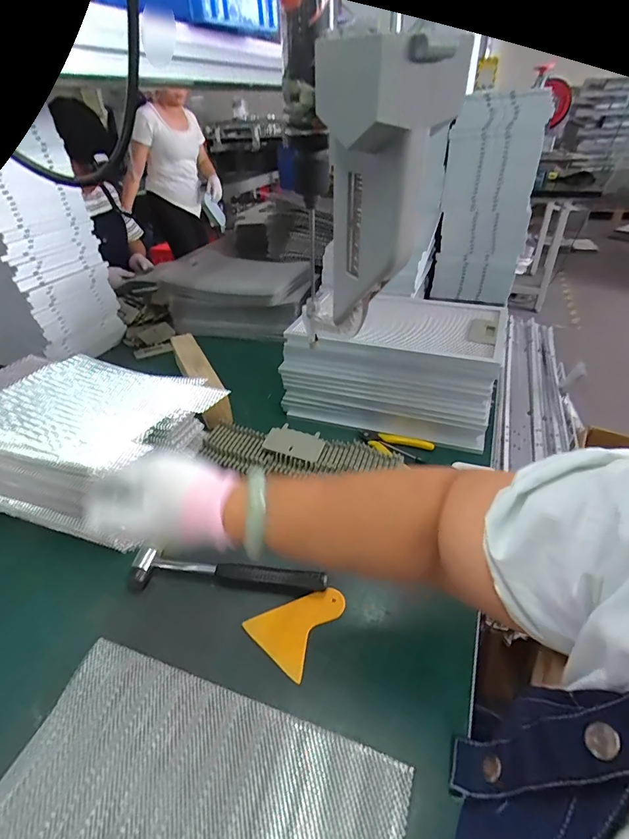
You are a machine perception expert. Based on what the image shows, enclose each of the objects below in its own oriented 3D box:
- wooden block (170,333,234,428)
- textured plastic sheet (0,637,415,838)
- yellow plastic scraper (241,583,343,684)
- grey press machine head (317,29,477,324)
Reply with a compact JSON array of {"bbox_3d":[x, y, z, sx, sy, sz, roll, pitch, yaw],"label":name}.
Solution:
[{"bbox_3d":[-0.223,-0.087,0.817,0.059,0.054,0.281,-18,39,-20],"label":"wooden block"},{"bbox_3d":[-0.106,0.321,0.328,0.324,0.010,0.195,10,39,17],"label":"textured plastic sheet"},{"bbox_3d":[-0.017,0.219,0.463,0.076,0.005,0.096,32,53,28],"label":"yellow plastic scraper"},{"bbox_3d":[0.033,-0.136,0.261,0.052,0.163,0.082,-15,60,-16],"label":"grey press machine head"}]

